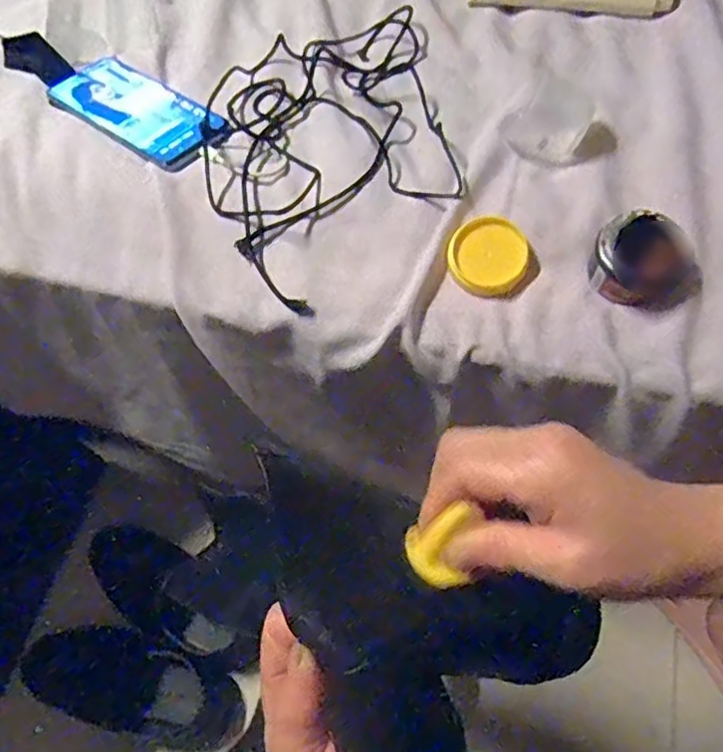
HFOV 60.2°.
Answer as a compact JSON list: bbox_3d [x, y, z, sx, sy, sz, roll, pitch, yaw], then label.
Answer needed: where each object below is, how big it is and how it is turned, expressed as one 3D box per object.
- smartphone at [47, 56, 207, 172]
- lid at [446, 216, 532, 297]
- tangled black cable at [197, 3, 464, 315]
[{"bbox_3d":[-0.194,-0.233,0.537,0.161,0.006,0.079,32,70,20],"label":"smartphone"},{"bbox_3d":[0.091,-0.085,0.441,0.055,0.006,0.055,-34,85,1],"label":"lid"},{"bbox_3d":[-0.019,-0.188,0.512,0.207,0.039,0.255,-19,63,-4],"label":"tangled black cable"}]

